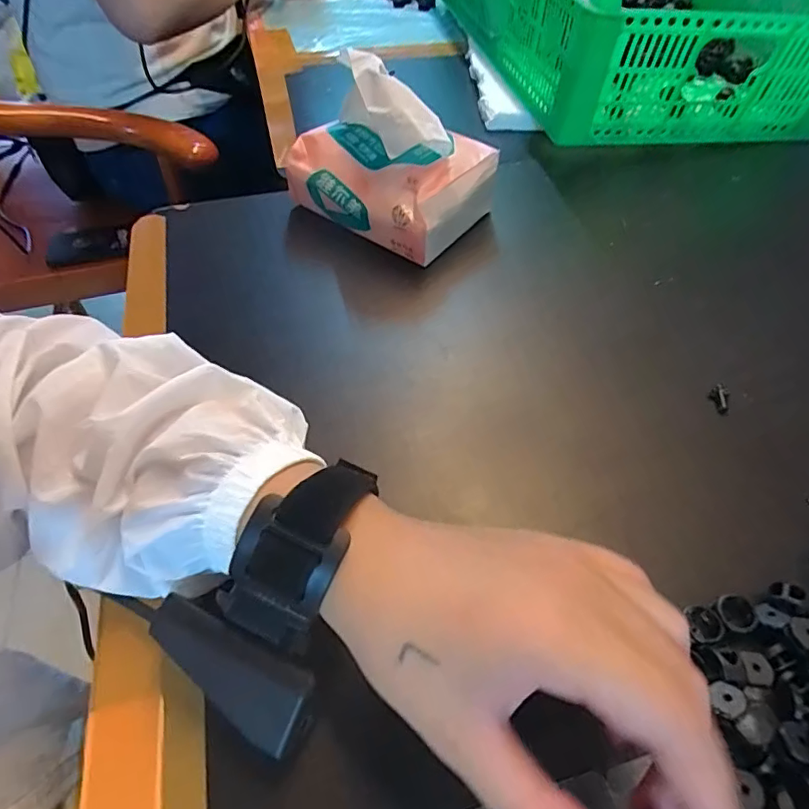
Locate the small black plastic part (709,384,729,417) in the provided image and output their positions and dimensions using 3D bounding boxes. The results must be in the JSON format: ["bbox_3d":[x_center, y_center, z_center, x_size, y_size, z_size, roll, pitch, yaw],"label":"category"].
[{"bbox_3d":[0.187,-0.003,0.311,0.009,0.005,0.020,3,65,2],"label":"small black plastic part"}]

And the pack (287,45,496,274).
[{"bbox_3d":[-0.011,-0.185,0.385,0.130,0.104,0.091,29,57,21],"label":"pack"}]

